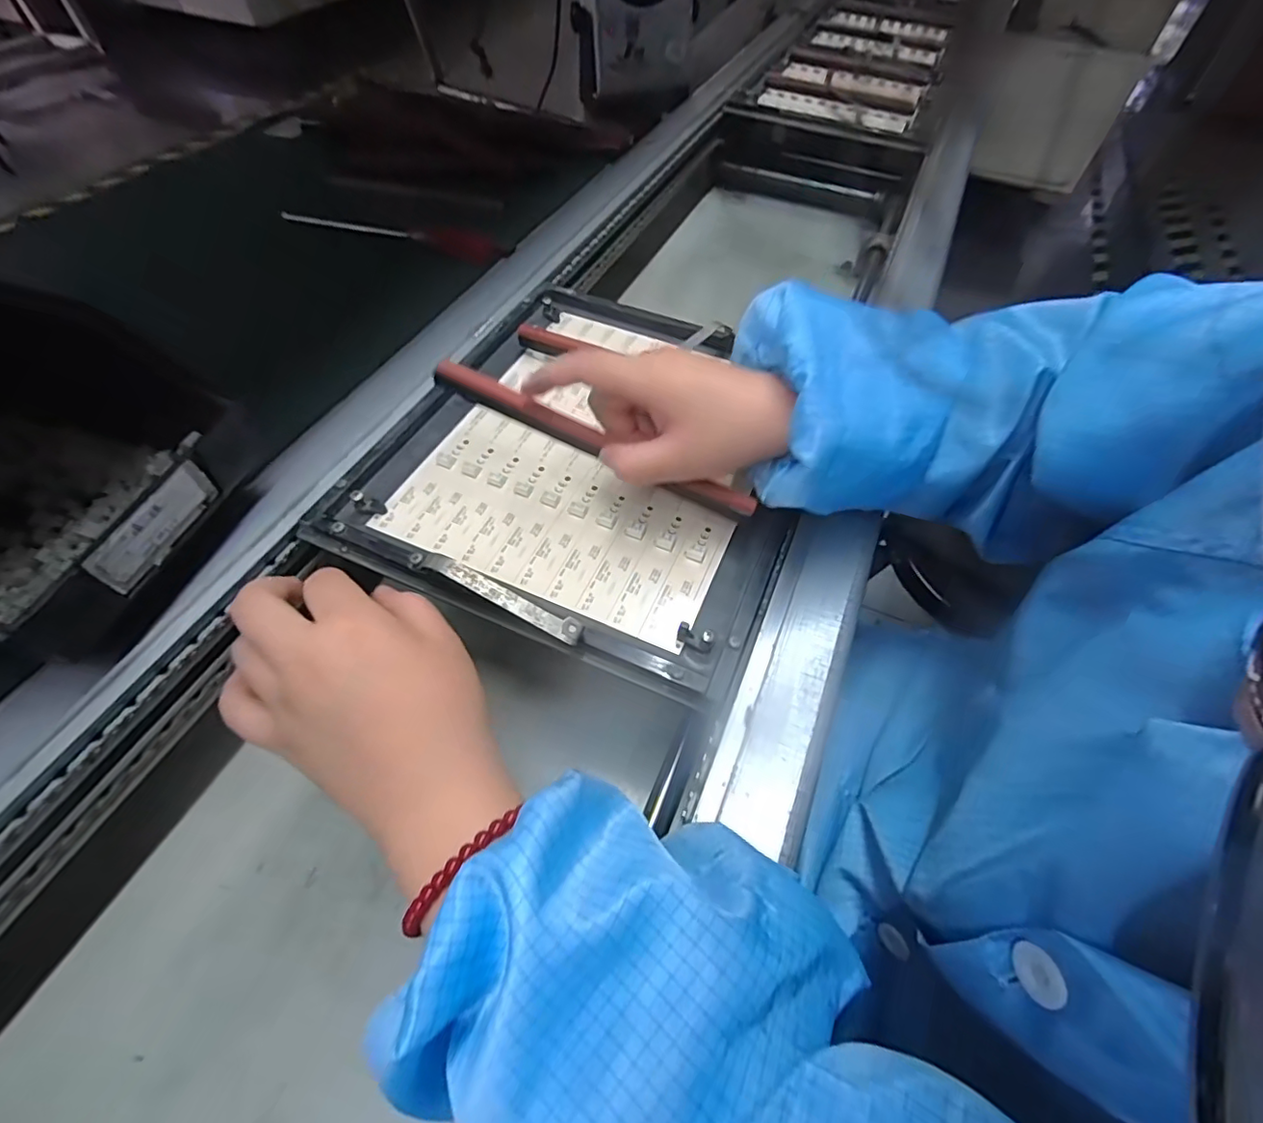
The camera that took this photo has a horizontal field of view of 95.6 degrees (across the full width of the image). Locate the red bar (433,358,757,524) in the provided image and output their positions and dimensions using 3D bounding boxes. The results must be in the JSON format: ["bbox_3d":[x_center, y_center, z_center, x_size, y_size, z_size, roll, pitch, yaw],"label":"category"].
[{"bbox_3d":[-0.025,-0.072,0.339,0.207,0.014,0.013,26,58,7],"label":"red bar"}]

